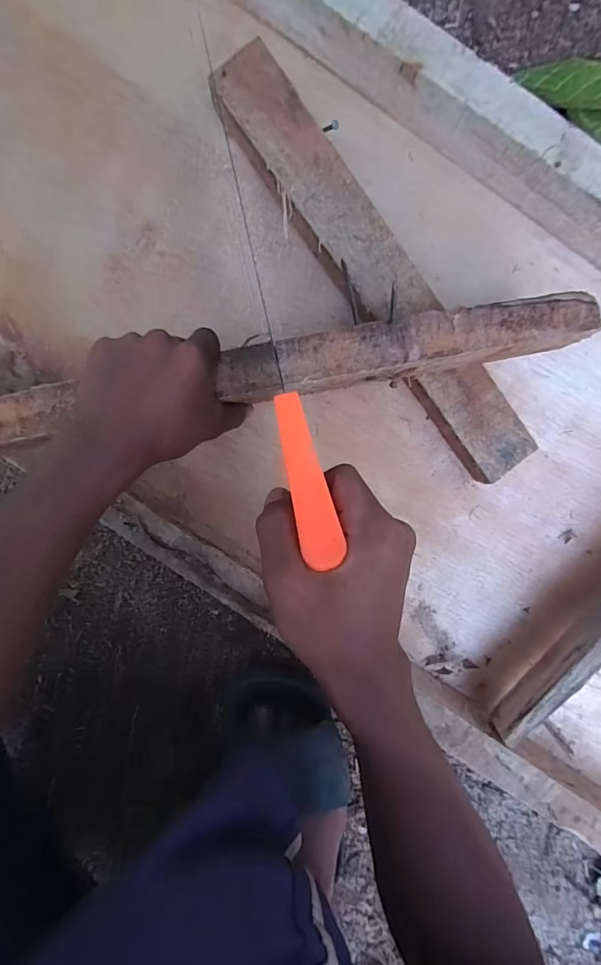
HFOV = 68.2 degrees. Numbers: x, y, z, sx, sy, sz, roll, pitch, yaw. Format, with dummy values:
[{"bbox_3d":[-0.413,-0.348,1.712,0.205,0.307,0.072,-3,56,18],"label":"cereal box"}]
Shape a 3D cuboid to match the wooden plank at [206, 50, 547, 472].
[{"bbox_3d":[0.070,-0.181,0.403,0.065,0.035,0.411,-36,96,3],"label":"wooden plank"}]

